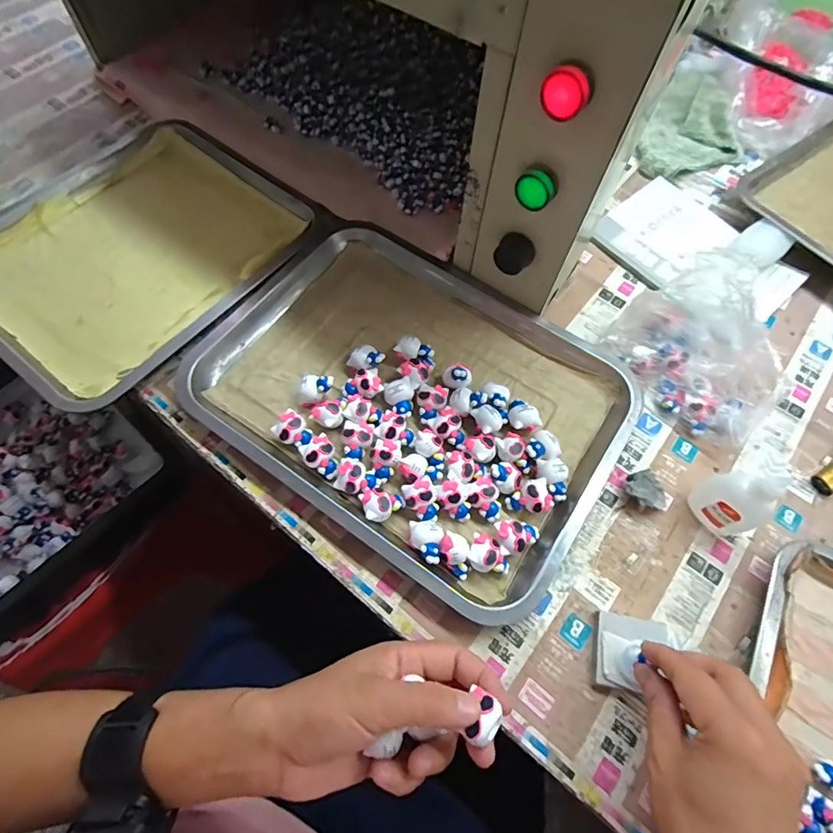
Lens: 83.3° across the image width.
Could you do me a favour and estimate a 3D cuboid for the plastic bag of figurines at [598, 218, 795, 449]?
[{"bbox_3d":[0.259,-0.067,0.402,0.105,0.110,0.146,-37,72,-17],"label":"plastic bag of figurines"}]

